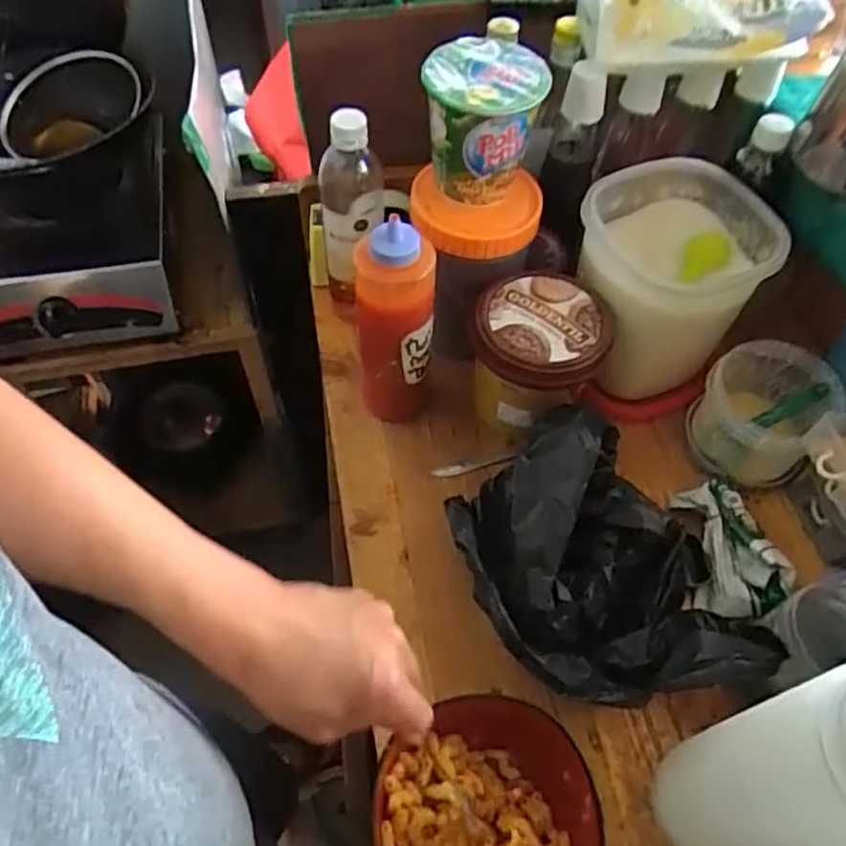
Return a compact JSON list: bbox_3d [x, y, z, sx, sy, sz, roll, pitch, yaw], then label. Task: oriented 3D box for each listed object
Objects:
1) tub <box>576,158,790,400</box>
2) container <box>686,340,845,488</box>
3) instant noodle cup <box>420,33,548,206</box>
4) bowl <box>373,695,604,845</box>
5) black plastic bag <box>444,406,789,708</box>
[{"bbox_3d":[0.237,-0.140,0.680,0.163,0.168,0.141,-14,57,-9],"label":"tub"},{"bbox_3d":[0.333,-0.004,0.665,0.110,0.099,0.107,0,56,0],"label":"container"},{"bbox_3d":[0.053,-0.260,0.597,0.094,0.107,0.100,0,56,0],"label":"instant noodle cup"},{"bbox_3d":[0.045,0.277,0.486,0.151,0.062,0.144,0,56,0],"label":"bowl"},{"bbox_3d":[0.140,0.116,0.549,0.212,0.107,0.197,-3,56,-2],"label":"black plastic bag"}]

